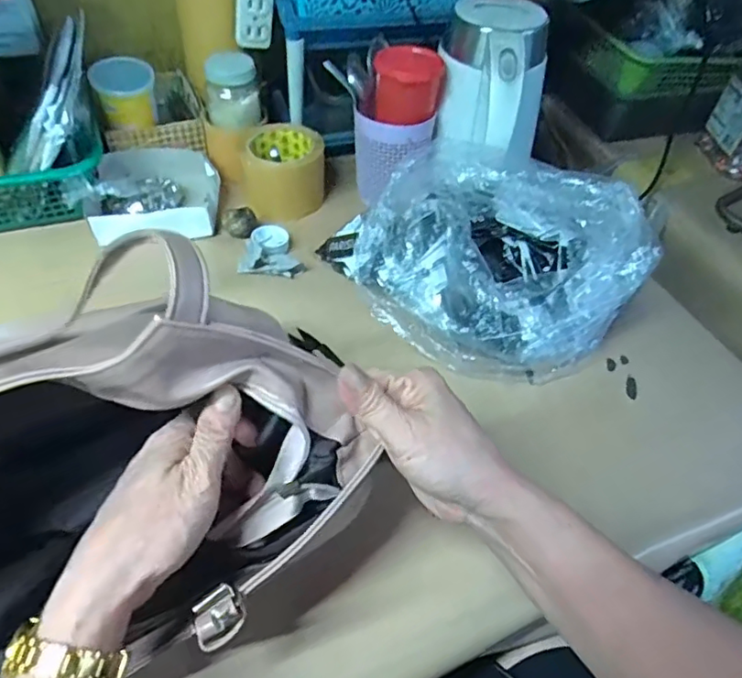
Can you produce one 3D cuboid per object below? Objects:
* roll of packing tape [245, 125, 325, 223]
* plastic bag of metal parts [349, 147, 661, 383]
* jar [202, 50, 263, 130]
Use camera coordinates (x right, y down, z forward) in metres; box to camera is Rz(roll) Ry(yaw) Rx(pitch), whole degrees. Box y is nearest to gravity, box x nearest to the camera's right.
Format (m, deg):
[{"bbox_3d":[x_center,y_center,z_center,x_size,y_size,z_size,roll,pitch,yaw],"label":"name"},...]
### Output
[{"bbox_3d":[-0.105,-0.207,0.702,0.094,0.077,0.089,3,48,-3],"label":"roll of packing tape"},{"bbox_3d":[0.118,-0.074,0.555,0.244,0.118,0.193,34,54,22],"label":"plastic bag of metal parts"},{"bbox_3d":[-0.169,-0.301,0.693,0.064,0.072,0.064,-6,49,-11],"label":"jar"}]

